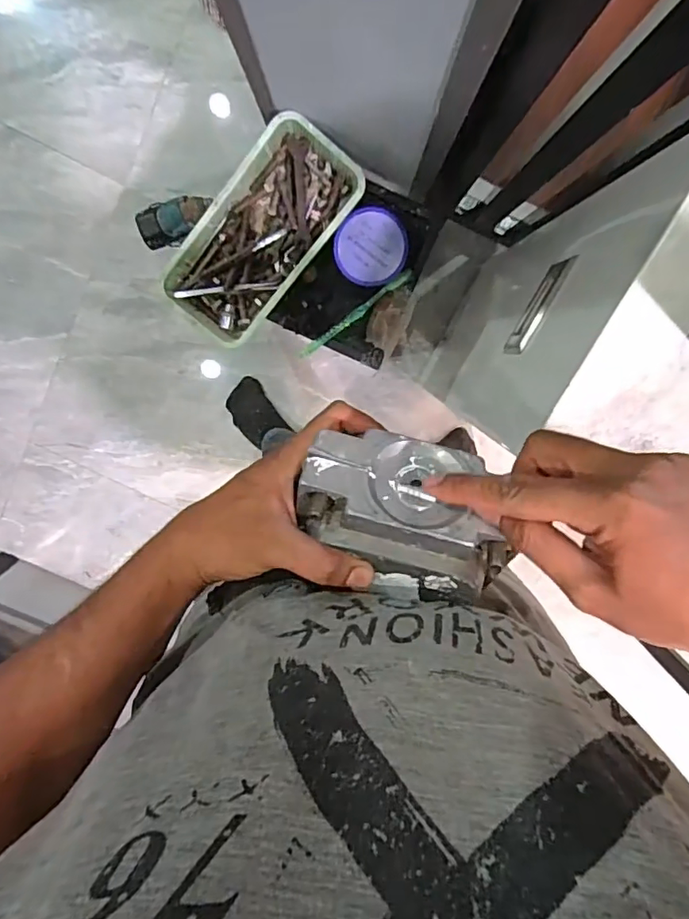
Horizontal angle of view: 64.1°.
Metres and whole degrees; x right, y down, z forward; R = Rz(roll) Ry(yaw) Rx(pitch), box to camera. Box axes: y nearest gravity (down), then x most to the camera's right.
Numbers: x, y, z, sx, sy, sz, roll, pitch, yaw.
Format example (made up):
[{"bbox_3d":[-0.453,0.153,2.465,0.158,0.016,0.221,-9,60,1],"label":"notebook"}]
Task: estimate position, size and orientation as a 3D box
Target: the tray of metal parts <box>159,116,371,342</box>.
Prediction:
[{"bbox_3d":[-0.110,-0.294,0.727,0.145,0.051,0.285,41,99,-4],"label":"tray of metal parts"}]

